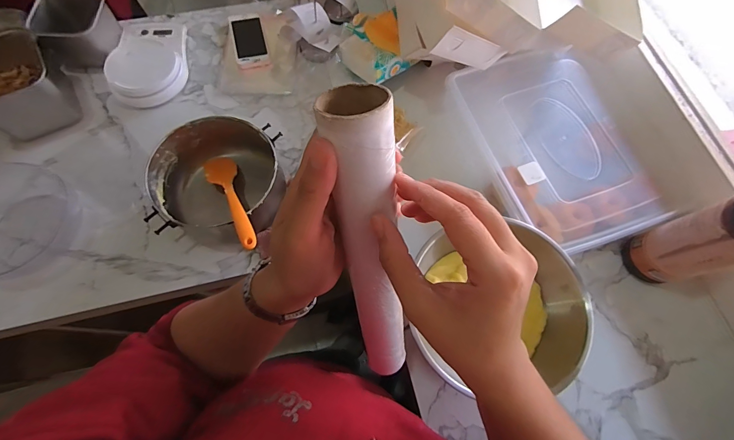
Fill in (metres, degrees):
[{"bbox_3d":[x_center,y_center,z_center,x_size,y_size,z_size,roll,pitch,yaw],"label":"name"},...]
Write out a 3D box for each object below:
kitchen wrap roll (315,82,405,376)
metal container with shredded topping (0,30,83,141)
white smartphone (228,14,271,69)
[{"bbox_3d":[0.004,0.042,0.280,0.041,0.305,0.047,-12,46,-7],"label":"kitchen wrap roll"},{"bbox_3d":[-0.611,-0.226,0.600,0.138,0.117,0.150,-26,72,-11],"label":"metal container with shredded topping"},{"bbox_3d":[-0.243,-0.367,0.708,0.064,0.011,0.144,-14,70,-7],"label":"white smartphone"}]

